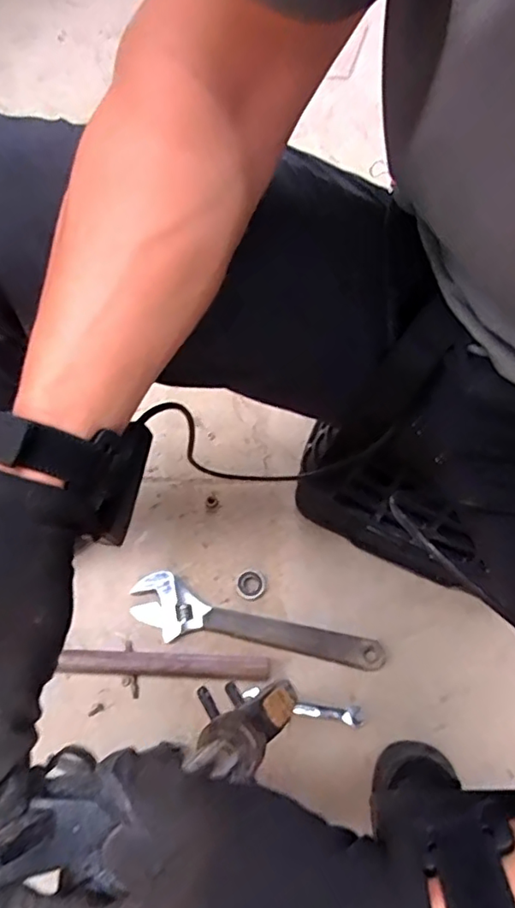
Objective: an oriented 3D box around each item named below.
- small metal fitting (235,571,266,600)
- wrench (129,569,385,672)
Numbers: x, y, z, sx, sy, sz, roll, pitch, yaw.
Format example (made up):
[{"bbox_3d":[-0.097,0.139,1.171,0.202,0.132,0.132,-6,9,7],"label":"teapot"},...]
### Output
[{"bbox_3d":[-0.008,0.159,0.678,0.034,0.007,0.034,1,64,-3],"label":"small metal fitting"},{"bbox_3d":[-0.002,0.204,0.645,0.292,0.015,0.065,15,65,4],"label":"wrench"}]

